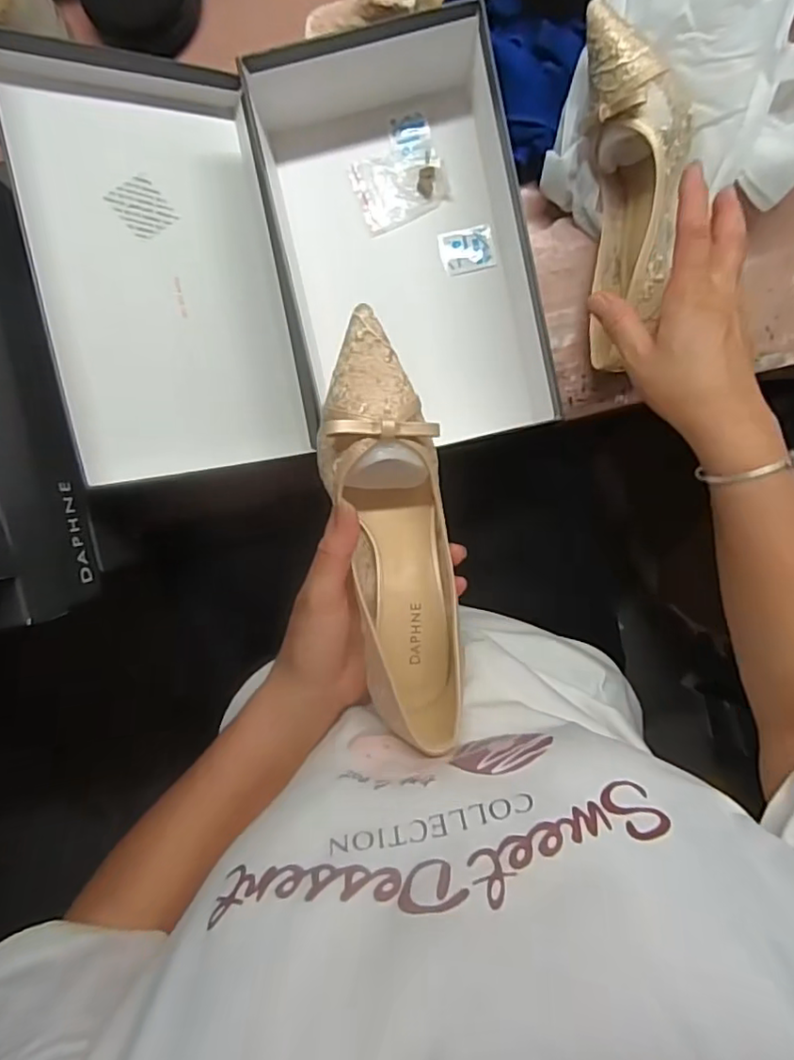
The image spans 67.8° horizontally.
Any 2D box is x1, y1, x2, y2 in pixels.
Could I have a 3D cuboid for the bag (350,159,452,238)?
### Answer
[{"bbox_3d":[0.003,-0.292,0.498,0.074,0.006,0.059,-20,96,2],"label":"bag"}]

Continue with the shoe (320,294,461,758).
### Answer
[{"bbox_3d":[-0.002,0.005,0.351,0.066,0.079,0.248,-10,94,1],"label":"shoe"}]

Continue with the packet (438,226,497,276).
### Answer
[{"bbox_3d":[0.060,-0.239,0.506,0.044,0.005,0.035,-12,96,1],"label":"packet"}]

